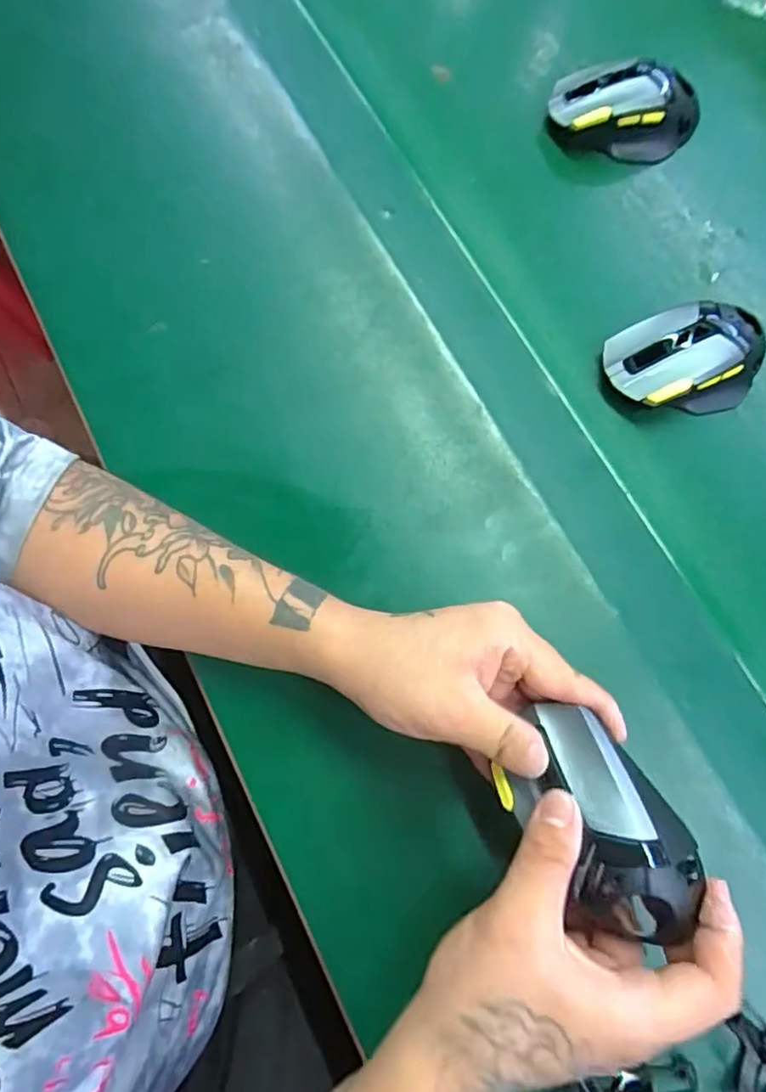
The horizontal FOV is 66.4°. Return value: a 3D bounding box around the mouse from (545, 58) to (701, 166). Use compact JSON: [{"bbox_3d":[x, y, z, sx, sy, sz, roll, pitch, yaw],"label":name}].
[{"bbox_3d":[0.185,-0.331,0.449,0.111,0.041,0.057,9,76,4],"label":"mouse"}]

